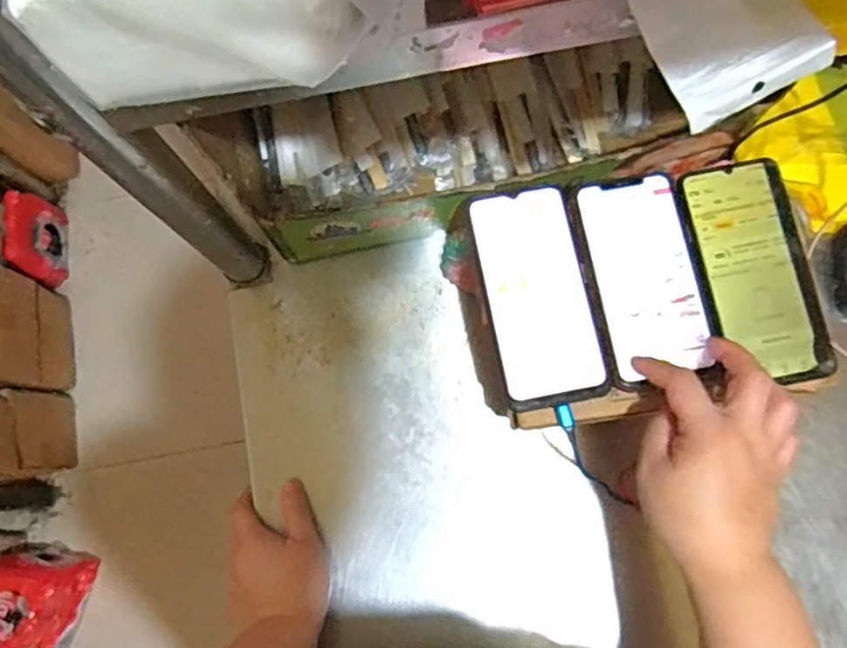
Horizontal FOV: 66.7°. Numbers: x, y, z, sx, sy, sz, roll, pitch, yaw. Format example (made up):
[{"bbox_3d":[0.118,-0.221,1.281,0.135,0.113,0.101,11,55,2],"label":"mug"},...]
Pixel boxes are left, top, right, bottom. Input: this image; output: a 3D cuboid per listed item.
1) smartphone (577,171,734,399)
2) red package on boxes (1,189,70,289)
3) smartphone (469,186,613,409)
[{"bbox_3d":[0.160,-0.033,0.466,0.071,0.009,0.155,-10,79,-1],"label":"smartphone"},{"bbox_3d":[-0.810,-0.179,1.346,0.043,0.177,0.183,-6,77,0],"label":"red package on boxes"},{"bbox_3d":[0.085,-0.022,0.472,0.077,0.009,0.156,-11,77,-1],"label":"smartphone"}]

